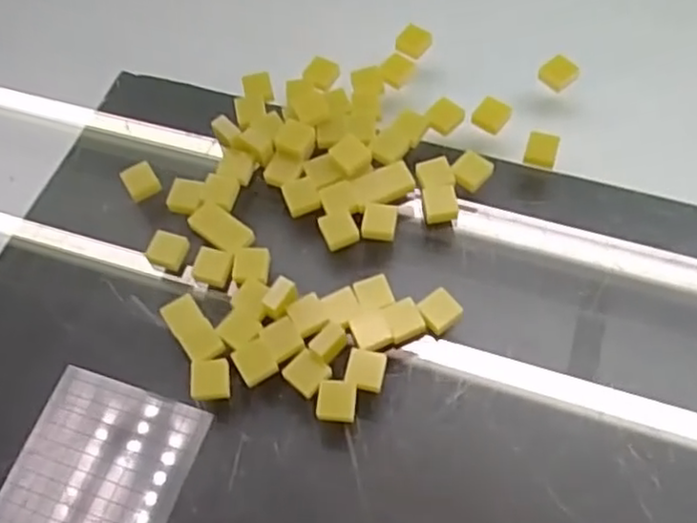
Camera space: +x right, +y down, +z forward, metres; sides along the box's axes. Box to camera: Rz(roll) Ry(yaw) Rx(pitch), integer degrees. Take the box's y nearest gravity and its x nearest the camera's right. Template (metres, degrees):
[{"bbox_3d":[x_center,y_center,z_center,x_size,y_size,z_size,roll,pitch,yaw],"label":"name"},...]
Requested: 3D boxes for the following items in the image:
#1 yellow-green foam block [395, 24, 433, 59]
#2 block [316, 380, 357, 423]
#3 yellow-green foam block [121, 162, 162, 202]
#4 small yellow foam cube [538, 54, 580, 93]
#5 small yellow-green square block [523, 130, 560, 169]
[{"bbox_3d":[0.024,-0.081,0.260,0.010,0.006,0.013,31,68,19],"label":"yellow-green foam block"},{"bbox_3d":[-0.003,0.039,0.198,0.010,0.006,0.011,3,62,5],"label":"block"},{"bbox_3d":[-0.070,-0.027,0.238,0.011,0.006,0.011,-35,65,-14],"label":"yellow-green foam block"},{"bbox_3d":[0.074,-0.066,0.247,0.012,0.005,0.011,-37,66,-15],"label":"small yellow foam cube"},{"bbox_3d":[0.064,-0.037,0.232,0.010,0.005,0.011,13,63,11],"label":"small yellow-green square block"}]

